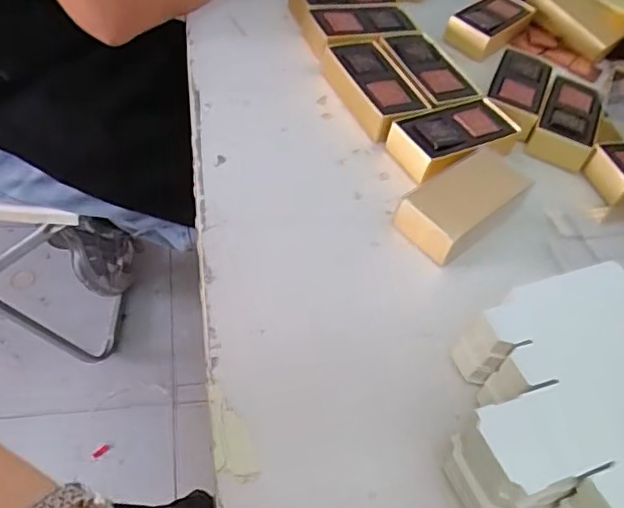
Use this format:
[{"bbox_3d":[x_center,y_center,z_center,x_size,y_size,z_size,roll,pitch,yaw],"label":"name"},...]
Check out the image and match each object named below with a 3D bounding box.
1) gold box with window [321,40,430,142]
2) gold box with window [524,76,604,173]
[{"bbox_3d":[0.062,-0.165,0.578,0.061,0.032,0.124,-15,55,-23],"label":"gold box with window"},{"bbox_3d":[0.260,-0.135,0.598,0.055,0.032,0.114,27,50,10],"label":"gold box with window"}]

